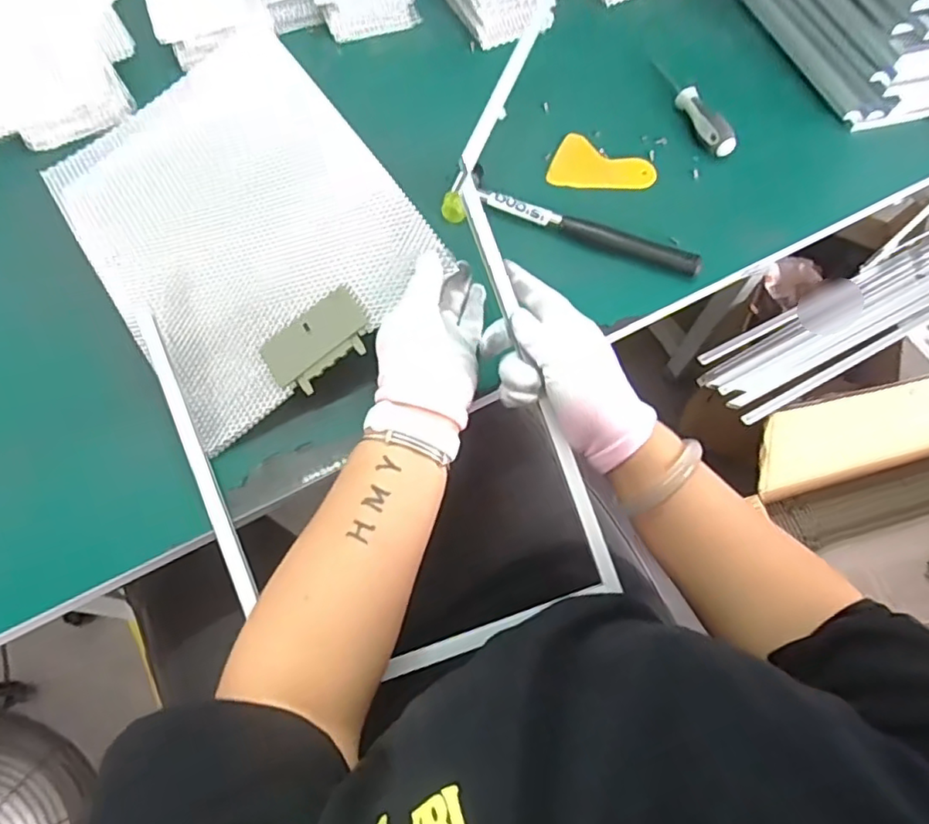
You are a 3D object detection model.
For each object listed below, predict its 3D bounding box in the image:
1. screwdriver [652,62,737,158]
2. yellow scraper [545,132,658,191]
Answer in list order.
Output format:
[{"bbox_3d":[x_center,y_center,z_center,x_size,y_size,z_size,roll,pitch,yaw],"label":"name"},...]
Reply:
[{"bbox_3d":[0.240,-0.324,0.645,0.024,0.031,0.138,-17,68,-9],"label":"screwdriver"},{"bbox_3d":[0.140,-0.245,0.629,0.100,0.007,0.069,25,75,9],"label":"yellow scraper"}]

